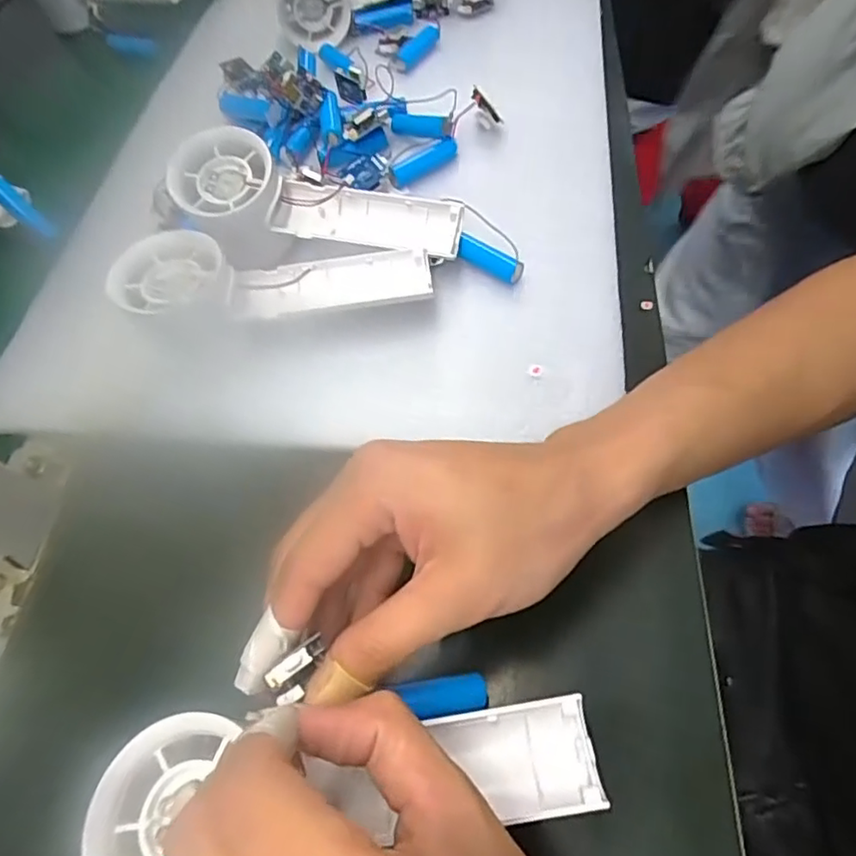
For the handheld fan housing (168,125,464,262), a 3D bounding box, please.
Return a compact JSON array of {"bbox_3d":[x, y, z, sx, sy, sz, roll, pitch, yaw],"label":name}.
[{"bbox_3d":[-0.062,-0.120,0.336,0.160,0.044,0.057,11,60,-5],"label":"handheld fan housing"}]

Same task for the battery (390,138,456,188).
[{"bbox_3d":[-0.004,-0.175,0.394,0.050,0.012,0.017,-37,64,-17],"label":"battery"}]

